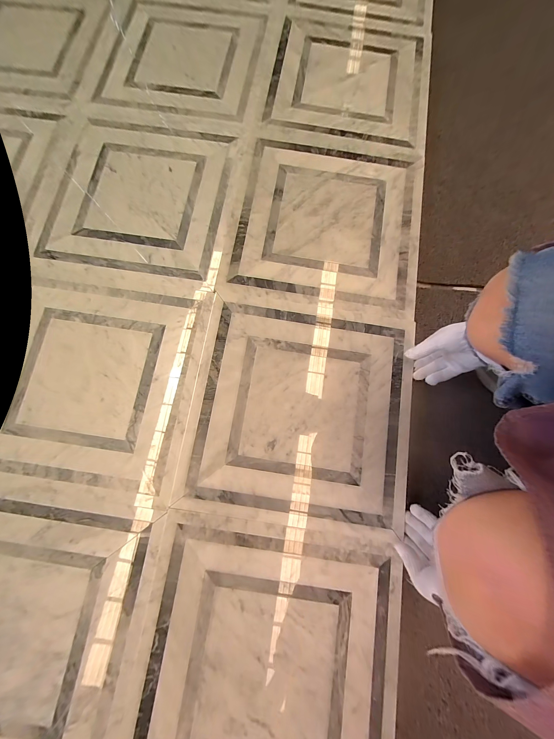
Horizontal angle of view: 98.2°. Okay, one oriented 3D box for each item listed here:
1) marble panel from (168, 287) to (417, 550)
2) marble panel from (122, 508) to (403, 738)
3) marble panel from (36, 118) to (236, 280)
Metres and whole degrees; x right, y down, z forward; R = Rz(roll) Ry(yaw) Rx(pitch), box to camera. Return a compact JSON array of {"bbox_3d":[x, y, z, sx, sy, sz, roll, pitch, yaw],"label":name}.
[{"bbox_3d":[0.046,0.069,0.442,0.391,0.008,0.392,8,79,1],"label":"marble panel"},{"bbox_3d":[-0.010,0.460,0.369,0.393,0.022,0.394,8,79,1],"label":"marble panel"},{"bbox_3d":[-0.297,-0.387,0.524,0.356,0.013,0.363,9,79,1],"label":"marble panel"}]

